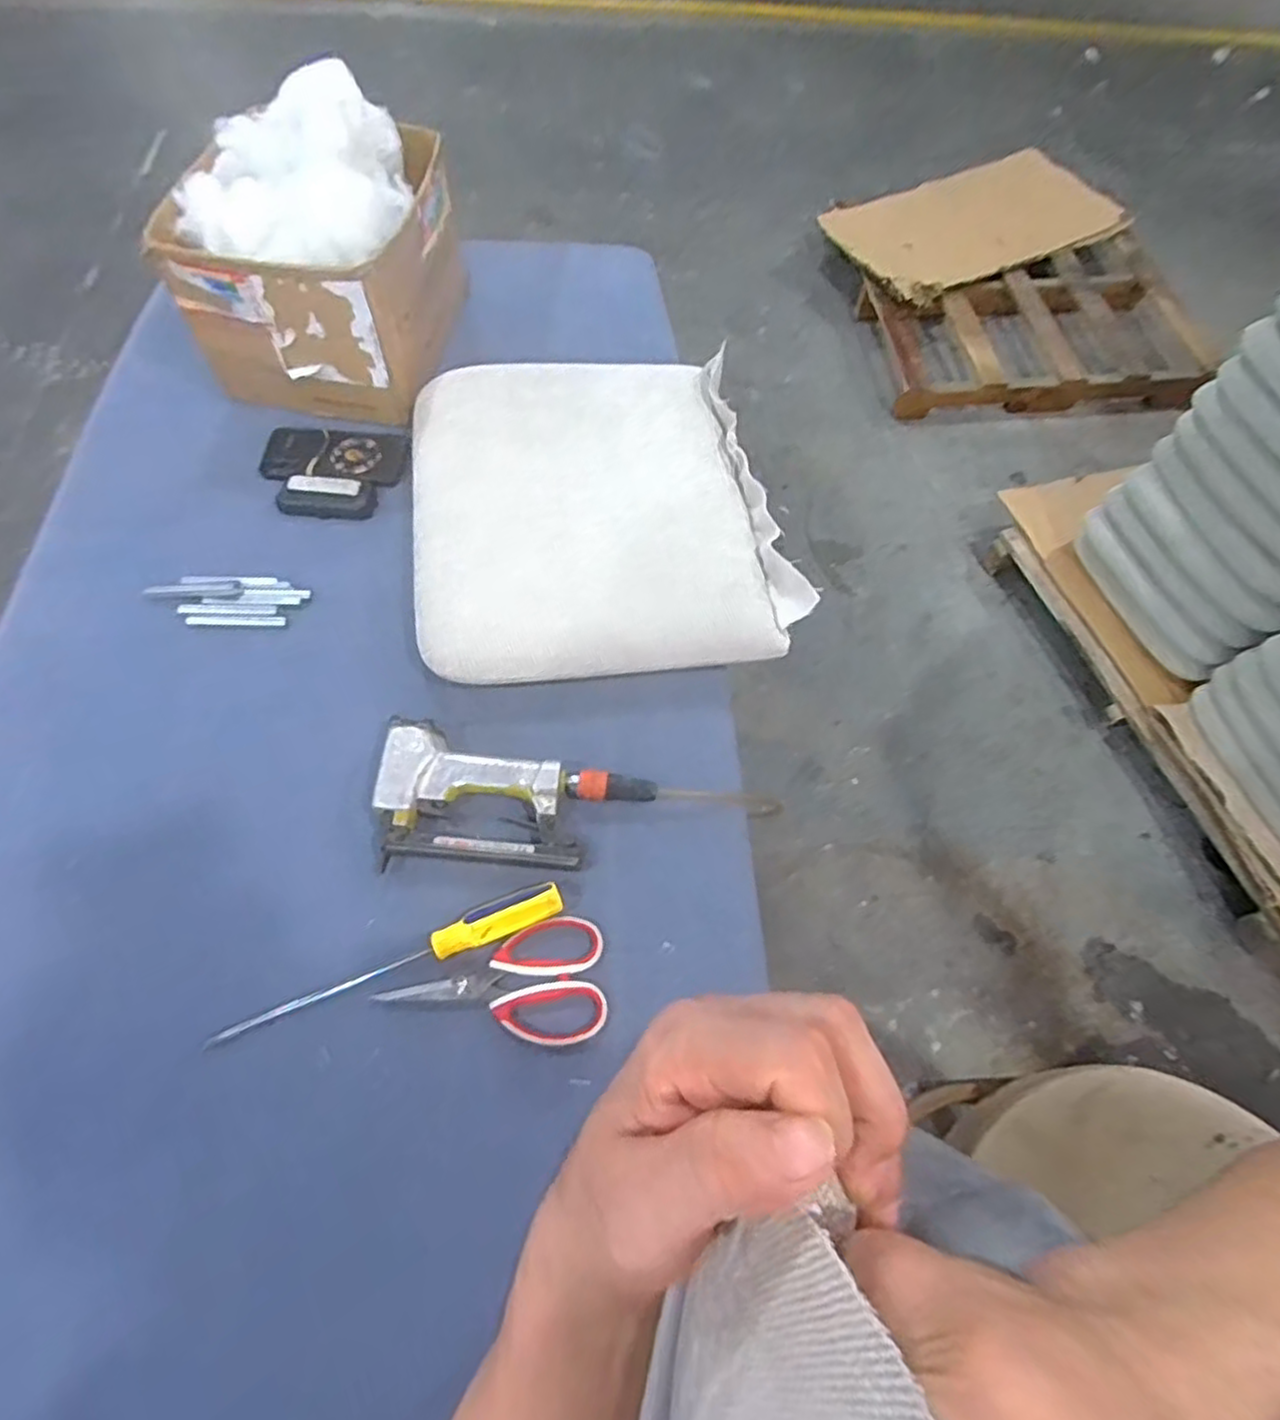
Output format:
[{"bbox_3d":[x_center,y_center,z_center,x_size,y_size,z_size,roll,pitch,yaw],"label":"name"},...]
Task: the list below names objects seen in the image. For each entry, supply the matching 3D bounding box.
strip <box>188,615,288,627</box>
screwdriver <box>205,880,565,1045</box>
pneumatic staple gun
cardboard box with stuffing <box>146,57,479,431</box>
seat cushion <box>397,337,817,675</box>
[{"bbox_3d":[-0.431,-0.095,0.756,0.102,0.004,0.013,0,63,-4],"label":"strip"},{"bbox_3d":[-0.203,0.213,0.599,0.287,0.024,0.029,-20,66,-13],"label":"screwdriver"},{"bbox_3d":[-0.120,0.095,0.657,0.255,0.035,0.128,11,63,2],"label":"pneumatic staple gun"},{"bbox_3d":[-0.382,-0.559,0.856,0.265,0.259,0.292,8,63,0],"label":"cardboard box with stuffing"},{"bbox_3d":[-0.049,-0.233,0.816,0.403,0.074,0.431,-6,63,-7],"label":"seat cushion"}]

